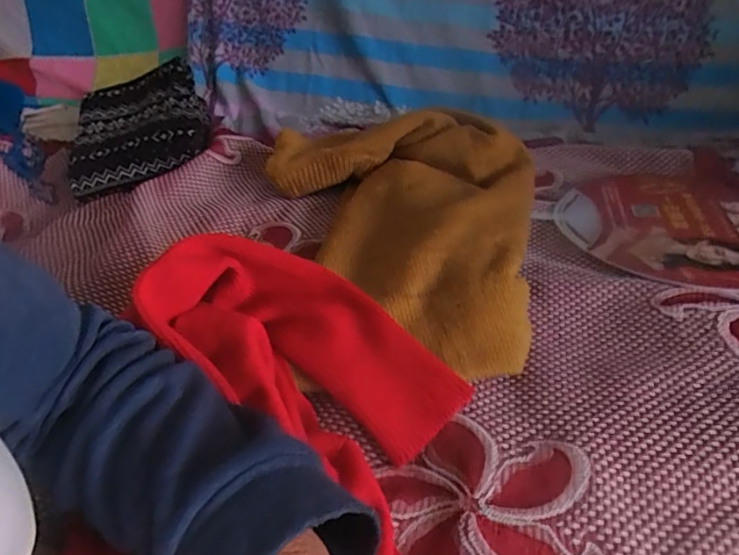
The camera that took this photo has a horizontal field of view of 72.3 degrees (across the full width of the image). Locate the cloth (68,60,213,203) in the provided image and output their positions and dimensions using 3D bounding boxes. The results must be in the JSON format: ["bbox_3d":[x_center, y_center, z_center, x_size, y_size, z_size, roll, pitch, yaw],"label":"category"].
[{"bbox_3d":[-0.322,-0.210,0.721,0.198,0.065,0.221,-21,55,6],"label":"cloth"}]

